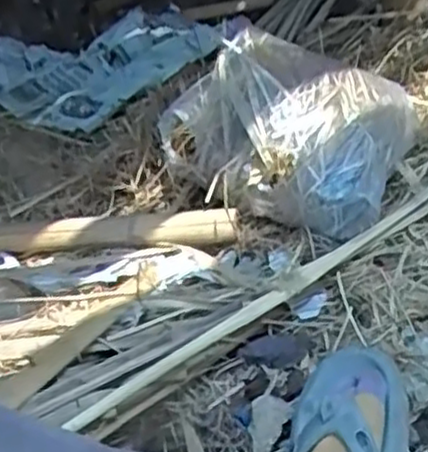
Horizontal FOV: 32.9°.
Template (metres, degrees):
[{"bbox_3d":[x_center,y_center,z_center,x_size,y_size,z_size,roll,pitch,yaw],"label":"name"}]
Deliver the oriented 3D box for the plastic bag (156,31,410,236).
[{"bbox_3d":[0.092,-0.137,0.974,0.298,0.194,0.213,13,39,25],"label":"plastic bag"}]

